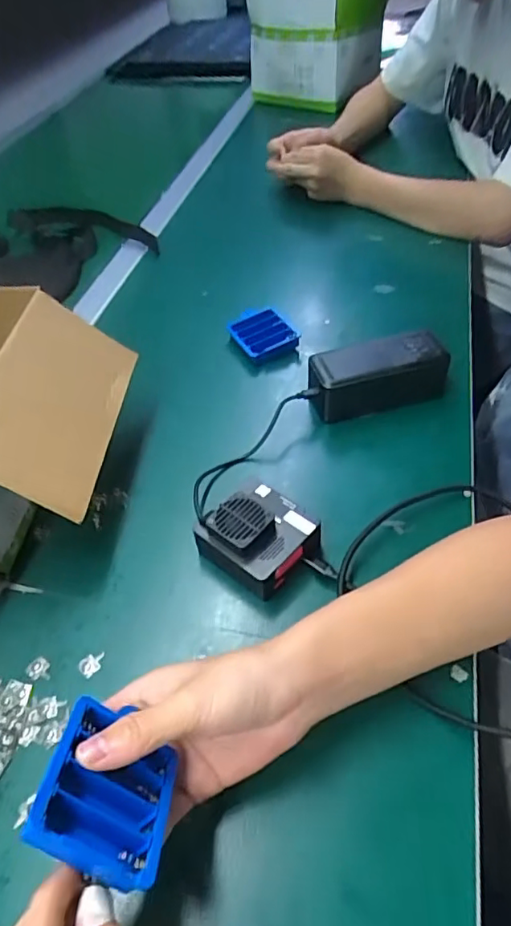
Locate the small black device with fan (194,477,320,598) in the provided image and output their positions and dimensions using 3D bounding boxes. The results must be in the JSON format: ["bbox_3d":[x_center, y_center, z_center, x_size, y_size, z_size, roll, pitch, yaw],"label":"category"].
[{"bbox_3d":[0.002,0.058,0.447,0.078,0.048,0.081,-34,54,-23],"label":"small black device with fan"}]

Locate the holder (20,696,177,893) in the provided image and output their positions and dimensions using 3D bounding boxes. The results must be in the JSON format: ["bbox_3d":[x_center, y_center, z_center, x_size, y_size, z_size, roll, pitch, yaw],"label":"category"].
[{"bbox_3d":[-0.072,0.160,0.273,0.064,0.016,0.068,32,32,-10],"label":"holder"}]

